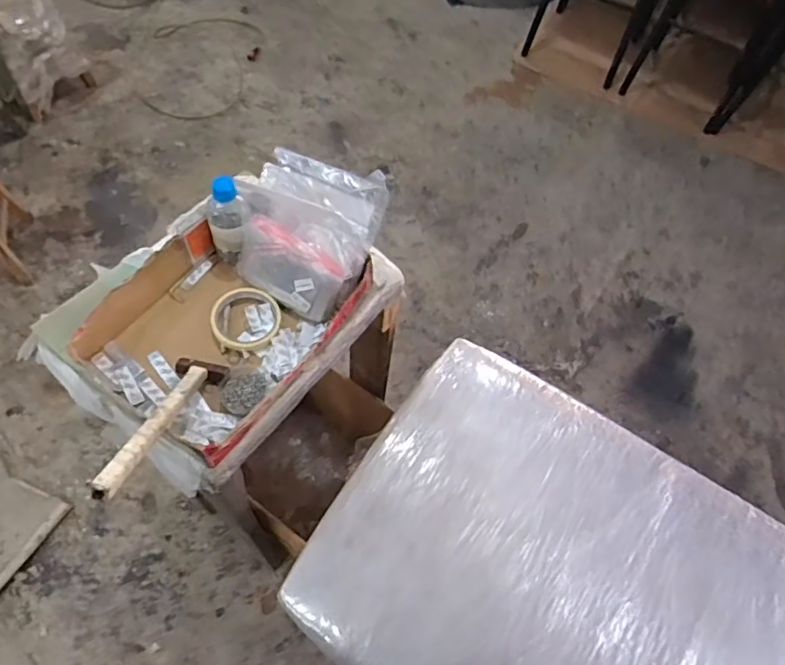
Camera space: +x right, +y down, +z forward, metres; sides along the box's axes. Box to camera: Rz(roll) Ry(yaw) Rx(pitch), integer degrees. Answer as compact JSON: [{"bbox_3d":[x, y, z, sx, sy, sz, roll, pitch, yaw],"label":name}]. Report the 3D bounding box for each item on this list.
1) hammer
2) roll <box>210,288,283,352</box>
[{"bbox_3d":[-0.254,0.095,0.612,0.060,0.024,0.240,8,24,2],"label":"hammer"},{"bbox_3d":[-0.199,-0.019,0.753,0.091,0.015,0.095,2,60,-4],"label":"roll"}]

